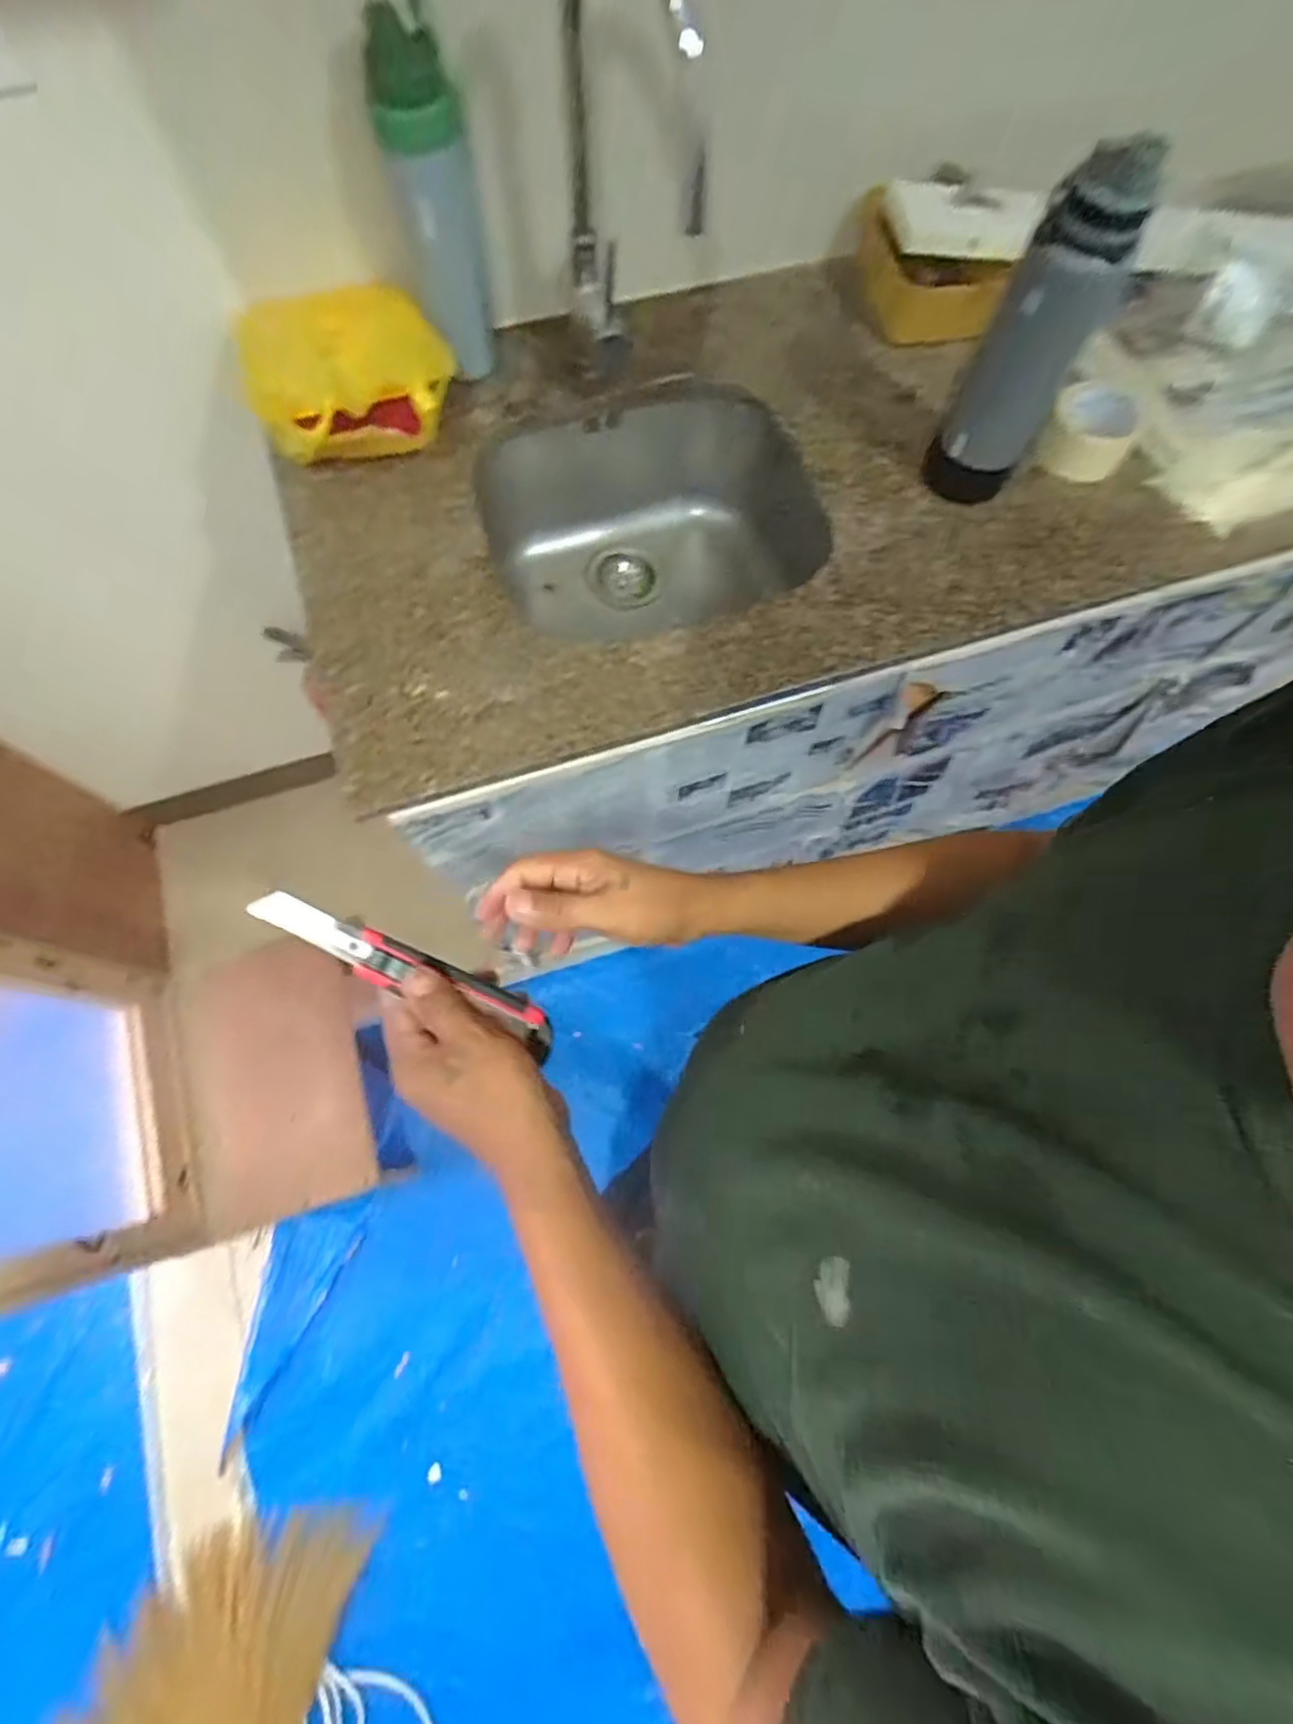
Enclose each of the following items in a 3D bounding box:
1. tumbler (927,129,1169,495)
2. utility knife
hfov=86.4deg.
[{"bbox_3d":[0.350,-0.467,0.631,0.084,0.280,0.090,0,71,-1],"label":"tumbler"},{"bbox_3d":[-0.140,0.068,0.417,0.190,0.016,0.027,28,72,-16],"label":"utility knife"}]

